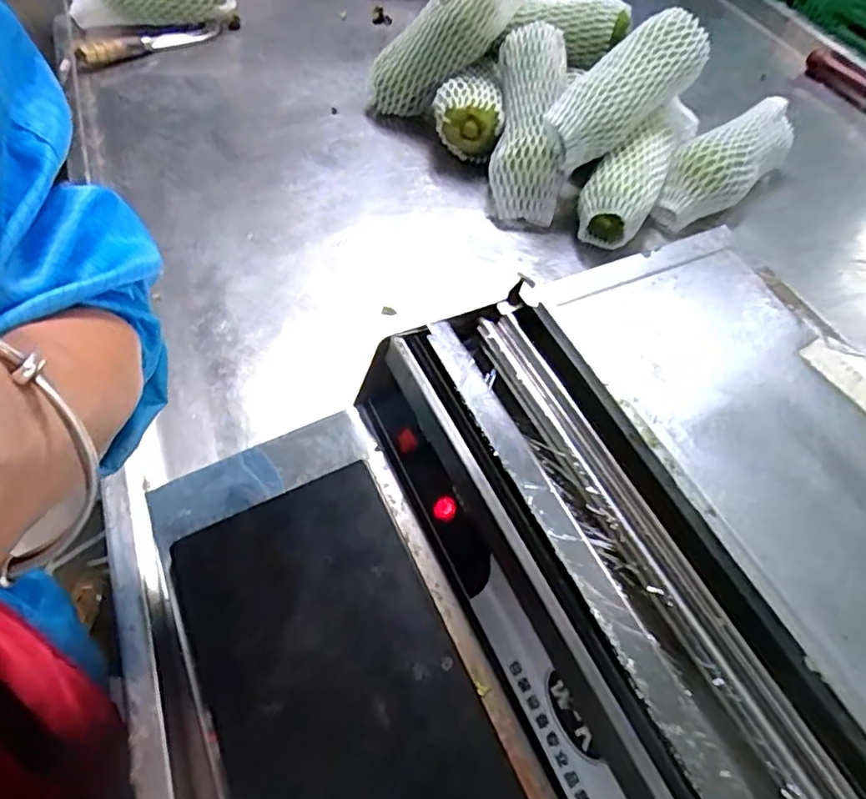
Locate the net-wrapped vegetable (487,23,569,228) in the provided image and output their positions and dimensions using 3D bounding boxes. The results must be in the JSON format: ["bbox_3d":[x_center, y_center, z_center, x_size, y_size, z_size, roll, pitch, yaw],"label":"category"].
[{"bbox_3d":[0.112,-0.318,0.733,0.088,0.061,0.234,-4,82,37],"label":"net-wrapped vegetable"}]

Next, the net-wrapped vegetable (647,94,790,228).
[{"bbox_3d":[0.345,-0.278,0.747,0.220,0.072,0.078,-36,64,-26],"label":"net-wrapped vegetable"}]

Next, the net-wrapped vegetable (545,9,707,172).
[{"bbox_3d":[0.223,-0.352,0.702,0.231,0.061,0.090,-44,109,-11],"label":"net-wrapped vegetable"}]

